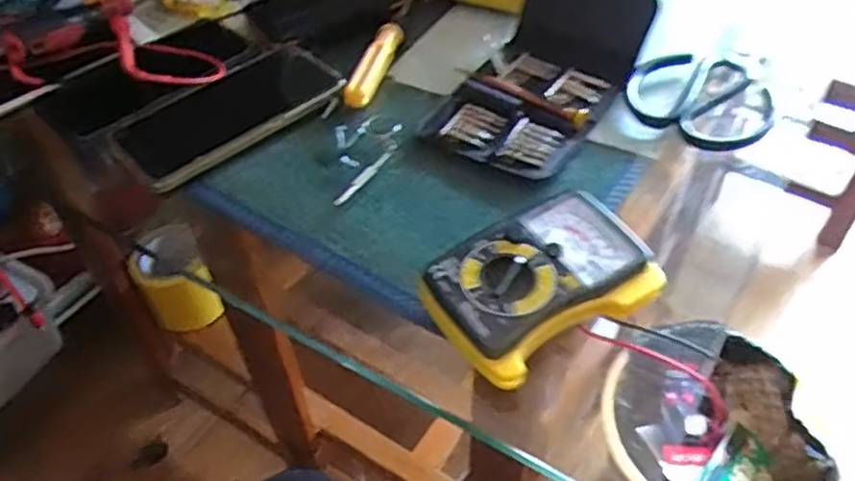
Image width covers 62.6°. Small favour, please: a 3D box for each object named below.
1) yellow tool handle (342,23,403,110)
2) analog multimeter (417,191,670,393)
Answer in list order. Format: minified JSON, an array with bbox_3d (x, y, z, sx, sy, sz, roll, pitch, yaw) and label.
[{"bbox_3d":[-0.039,-0.137,0.530,0.015,0.016,0.104,10,49,10],"label":"yellow tool handle"},{"bbox_3d":[0.060,0.027,0.383,0.117,0.036,0.078,-26,53,-20],"label":"analog multimeter"}]

